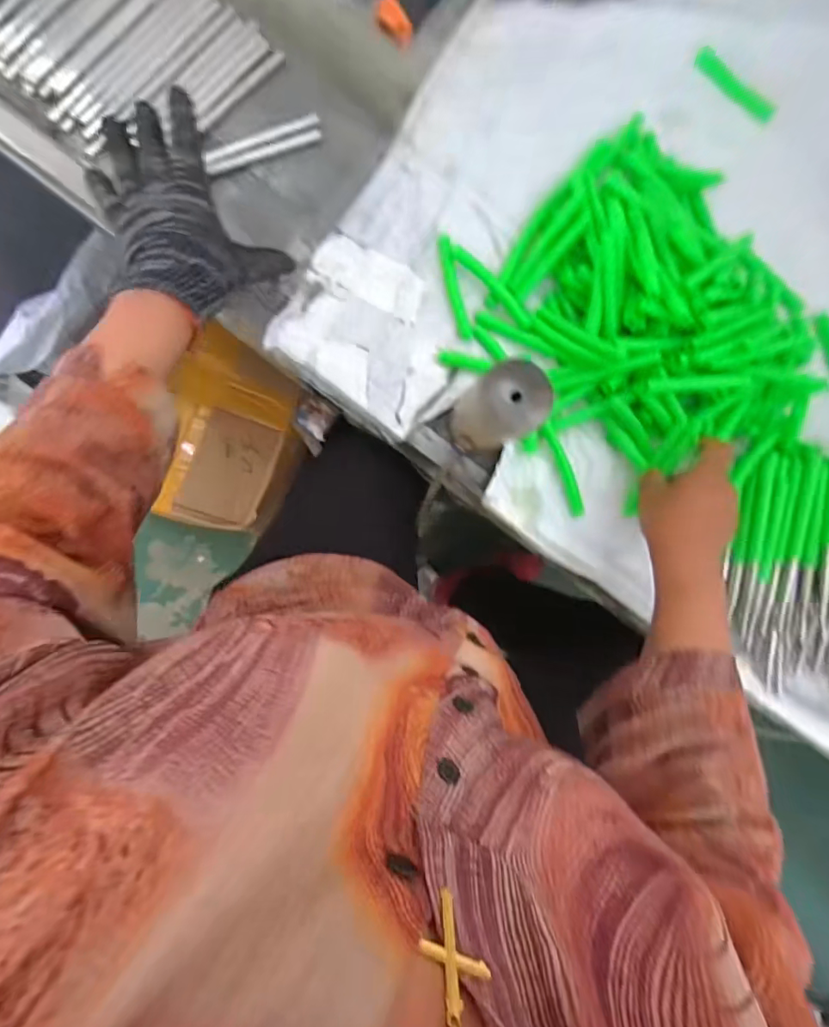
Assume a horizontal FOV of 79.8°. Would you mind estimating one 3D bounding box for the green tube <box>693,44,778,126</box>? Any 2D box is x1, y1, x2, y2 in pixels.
[{"bbox_3d":[0.342,-0.456,0.531,0.104,0.019,0.019,38,84,-6],"label":"green tube"}]

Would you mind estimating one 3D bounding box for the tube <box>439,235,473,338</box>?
[{"bbox_3d":[0.039,-0.224,0.492,0.012,0.013,0.102,-15,91,-8],"label":"tube"}]

